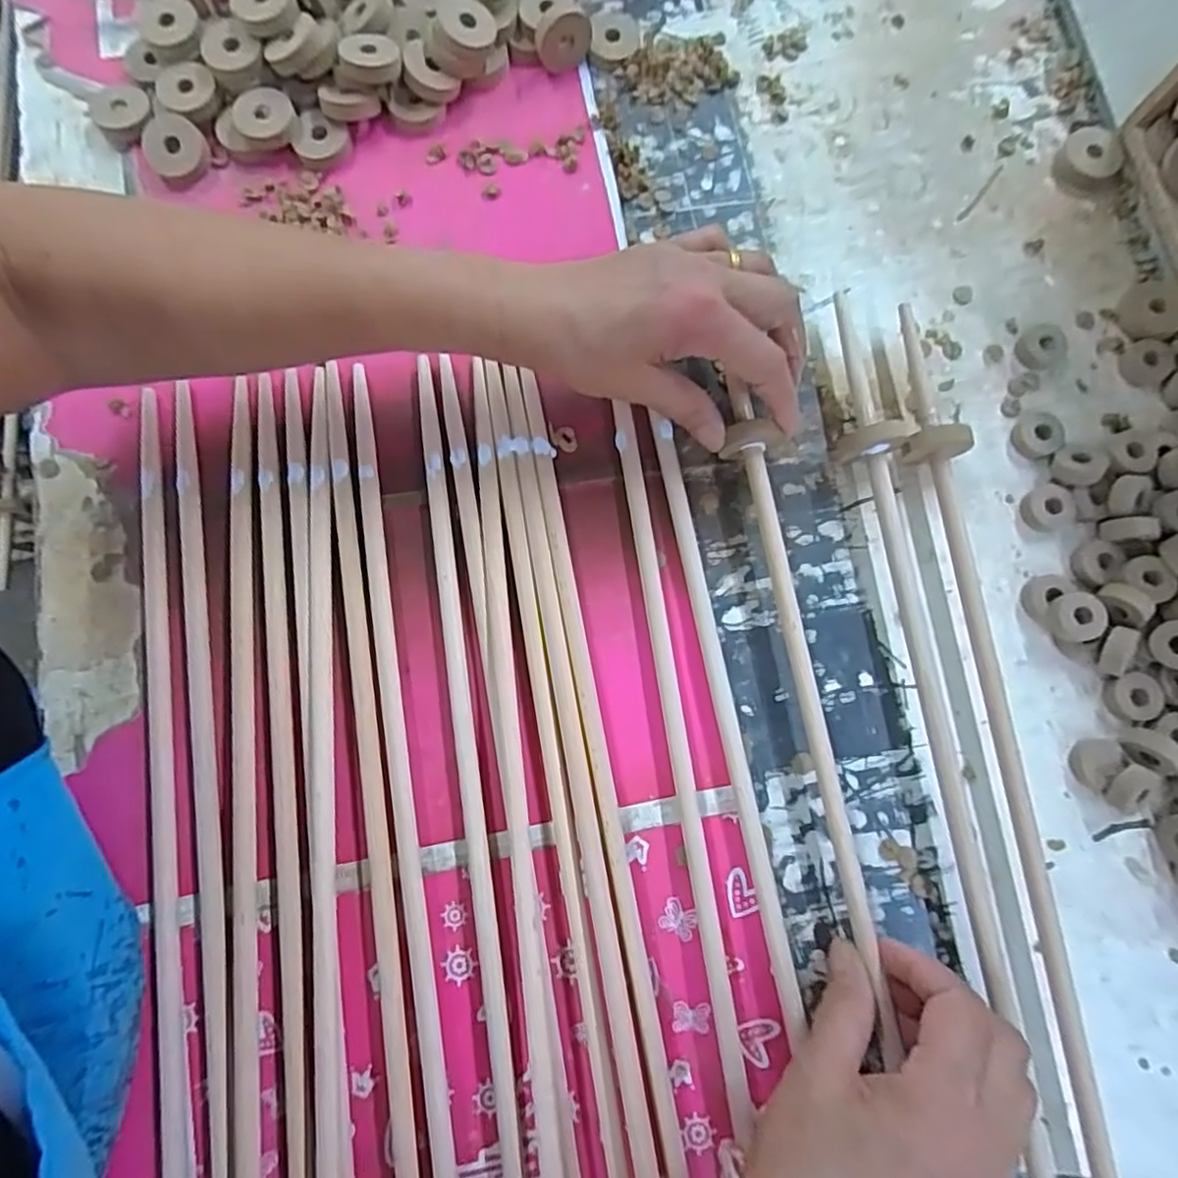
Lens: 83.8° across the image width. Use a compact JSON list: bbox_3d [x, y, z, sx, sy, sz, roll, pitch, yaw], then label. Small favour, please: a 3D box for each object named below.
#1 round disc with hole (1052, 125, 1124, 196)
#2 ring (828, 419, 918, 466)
[{"bbox_3d":[0.308,-0.263,0.403,0.036,0.010,0.041,32,82,5],"label":"round disc with hole"},{"bbox_3d":[0.154,-0.078,0.355,0.033,0.036,0.012,-5,80,-1],"label":"ring"}]

